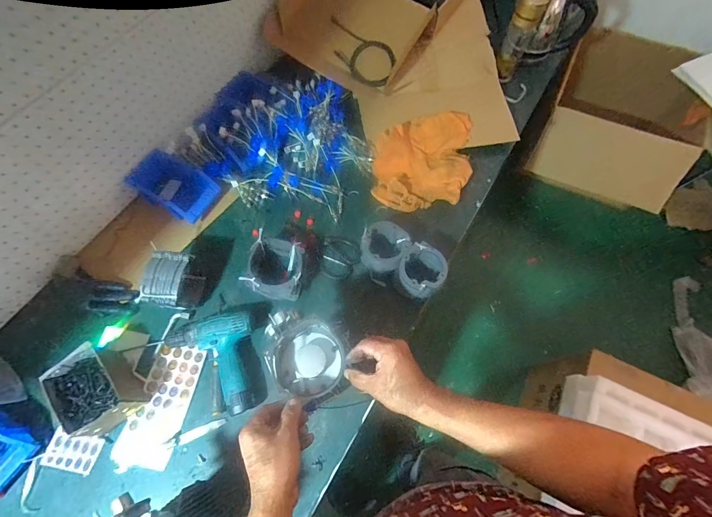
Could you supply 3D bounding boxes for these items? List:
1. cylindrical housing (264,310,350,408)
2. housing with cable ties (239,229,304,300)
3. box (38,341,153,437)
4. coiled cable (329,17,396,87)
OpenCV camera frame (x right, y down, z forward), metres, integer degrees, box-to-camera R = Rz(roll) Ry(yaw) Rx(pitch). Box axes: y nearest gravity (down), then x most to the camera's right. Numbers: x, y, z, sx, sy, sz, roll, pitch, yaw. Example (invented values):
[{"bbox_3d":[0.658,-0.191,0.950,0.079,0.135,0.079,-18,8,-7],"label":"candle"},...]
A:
[{"bbox_3d":[-0.087,0.148,0.560,0.116,0.047,0.156,-24,68,-11],"label":"cylindrical housing"},{"bbox_3d":[-0.174,0.022,0.778,0.124,0.071,0.144,11,66,4],"label":"housing with cable ties"},{"bbox_3d":[-0.498,0.256,0.669,0.160,0.096,0.112,42,72,17],"label":"box"},{"bbox_3d":[-0.001,-0.562,0.955,0.230,0.012,0.113,35,98,10],"label":"coiled cable"}]

